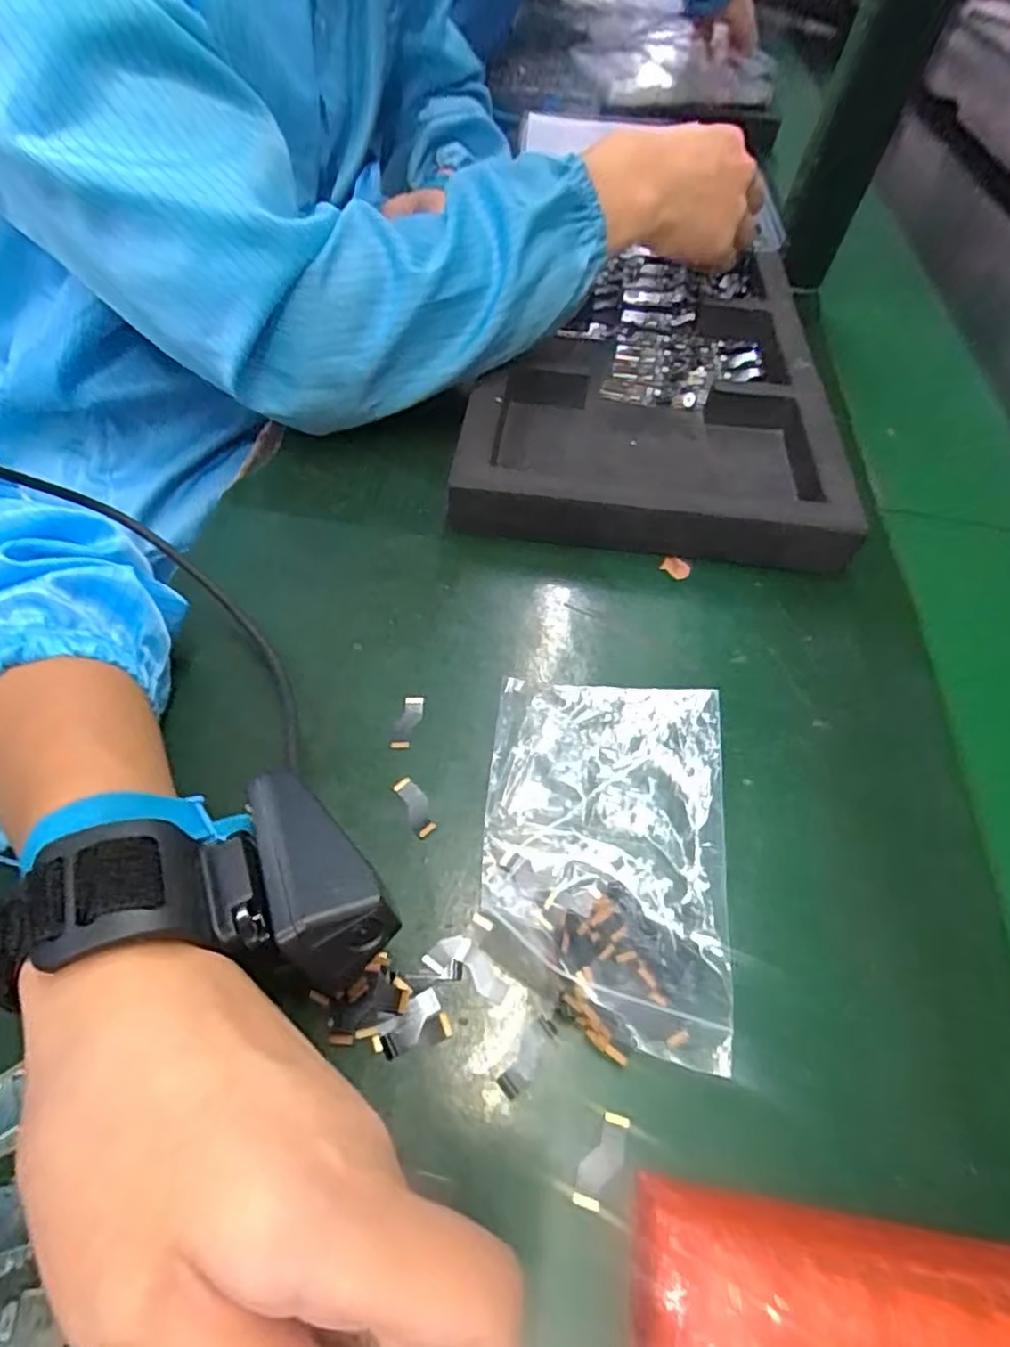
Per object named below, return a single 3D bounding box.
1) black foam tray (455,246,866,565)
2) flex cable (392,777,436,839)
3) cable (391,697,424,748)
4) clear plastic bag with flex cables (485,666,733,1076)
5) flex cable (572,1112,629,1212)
[{"bbox_3d":[0.102,-0.218,0.459,0.235,0.038,0.364,5,54,2],"label":"black foam tray"},{"bbox_3d":[-0.037,0.055,0.272,0.011,0.004,0.028,-23,58,-17],"label":"flex cable"},{"bbox_3d":[-0.044,0.022,0.294,0.009,0.004,0.027,9,55,5],"label":"cable"},{"bbox_3d":[0.040,0.066,0.260,0.095,0.014,0.146,6,54,3],"label":"clear plastic bag with flex cables"},{"bbox_3d":[0.031,0.152,0.204,0.010,0.004,0.027,31,59,19],"label":"flex cable"}]

